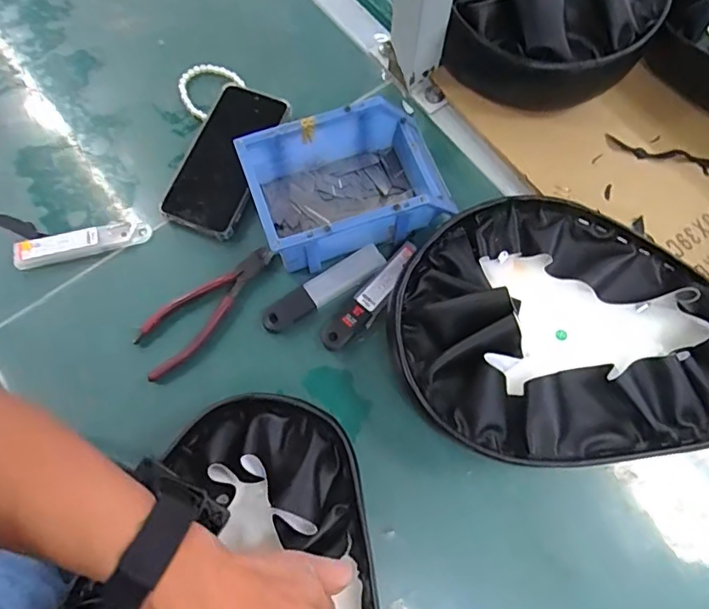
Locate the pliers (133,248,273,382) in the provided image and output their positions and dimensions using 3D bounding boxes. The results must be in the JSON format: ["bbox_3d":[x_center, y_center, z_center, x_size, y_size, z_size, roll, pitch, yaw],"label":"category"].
[{"bbox_3d":[-0.140,-0.001,0.491,0.052,0.007,0.154,42,77,12],"label":"pliers"}]

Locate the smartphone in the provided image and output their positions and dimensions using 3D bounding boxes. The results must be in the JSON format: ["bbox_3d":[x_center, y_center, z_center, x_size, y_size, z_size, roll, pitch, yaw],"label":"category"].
[{"bbox_3d":[-0.130,-0.149,0.538,0.079,0.012,0.164,21,74,7],"label":"smartphone"}]

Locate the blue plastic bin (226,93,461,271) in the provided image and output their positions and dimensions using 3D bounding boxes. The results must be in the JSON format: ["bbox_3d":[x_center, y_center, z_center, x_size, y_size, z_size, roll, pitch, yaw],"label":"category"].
[{"bbox_3d":[-0.004,-0.112,0.493,0.168,0.069,0.116,-21,73,-6],"label":"blue plastic bin"}]

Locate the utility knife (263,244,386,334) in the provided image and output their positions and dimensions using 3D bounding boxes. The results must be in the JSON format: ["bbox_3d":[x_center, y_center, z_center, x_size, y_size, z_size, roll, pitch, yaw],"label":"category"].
[{"bbox_3d":[-0.028,-0.015,0.495,0.126,0.004,0.025,-33,75,-9],"label":"utility knife"}]

